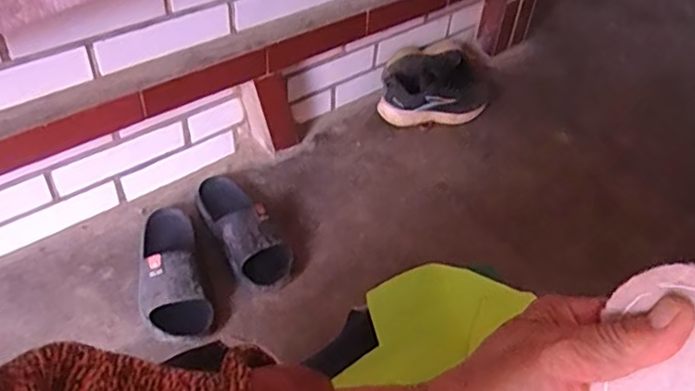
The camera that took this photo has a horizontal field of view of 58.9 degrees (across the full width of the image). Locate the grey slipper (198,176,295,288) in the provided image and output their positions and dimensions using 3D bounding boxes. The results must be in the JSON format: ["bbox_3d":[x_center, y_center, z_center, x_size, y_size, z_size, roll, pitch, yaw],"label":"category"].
[{"bbox_3d":[-0.186,0.049,1.070,0.099,0.069,0.261,-22,52,-25],"label":"grey slipper"}]

